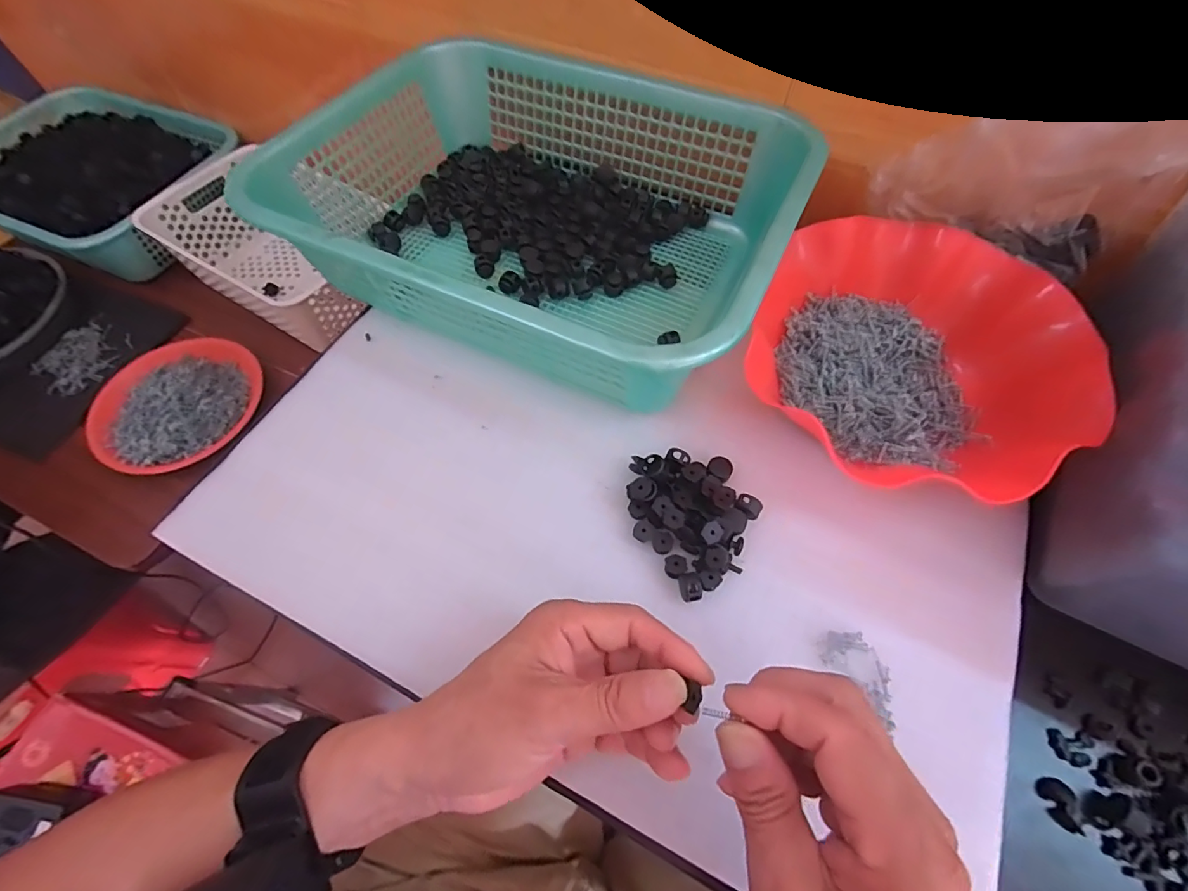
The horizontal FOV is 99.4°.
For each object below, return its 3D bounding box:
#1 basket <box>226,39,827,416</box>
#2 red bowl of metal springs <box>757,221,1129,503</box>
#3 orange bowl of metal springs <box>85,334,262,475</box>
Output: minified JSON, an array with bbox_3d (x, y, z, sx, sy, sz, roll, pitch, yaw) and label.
[{"bbox_3d":[-0.039,-0.198,0.419,0.383,0.102,0.284,23,64,13],"label":"basket"},{"bbox_3d":[0.225,-0.068,0.361,0.211,0.072,0.193,0,62,1],"label":"red bowl of metal springs"},{"bbox_3d":[-0.523,-0.056,0.632,0.189,0.039,0.196,-11,62,-5],"label":"orange bowl of metal springs"}]

